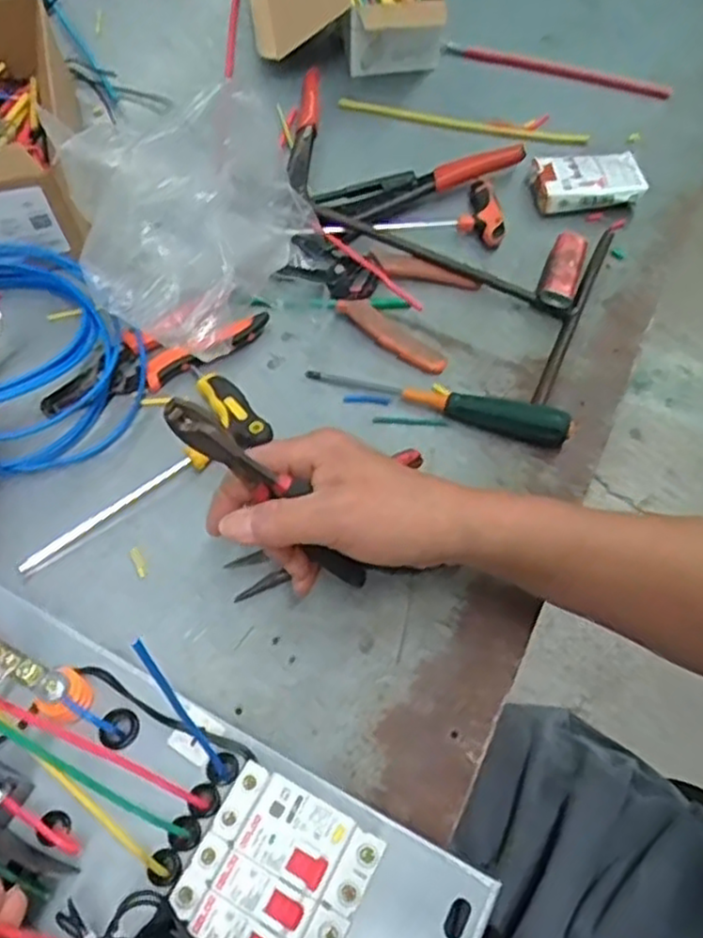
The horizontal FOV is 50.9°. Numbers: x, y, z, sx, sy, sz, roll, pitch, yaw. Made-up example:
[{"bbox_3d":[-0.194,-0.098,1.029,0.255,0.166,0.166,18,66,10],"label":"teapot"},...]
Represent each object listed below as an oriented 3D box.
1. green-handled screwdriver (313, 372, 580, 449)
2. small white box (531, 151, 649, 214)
[{"bbox_3d":[0.063,-0.056,0.530,0.187,0.028,0.031,18,62,8],"label":"green-handled screwdriver"},{"bbox_3d":[0.201,-0.246,0.631,0.087,0.027,0.056,-3,61,-3],"label":"small white box"}]

